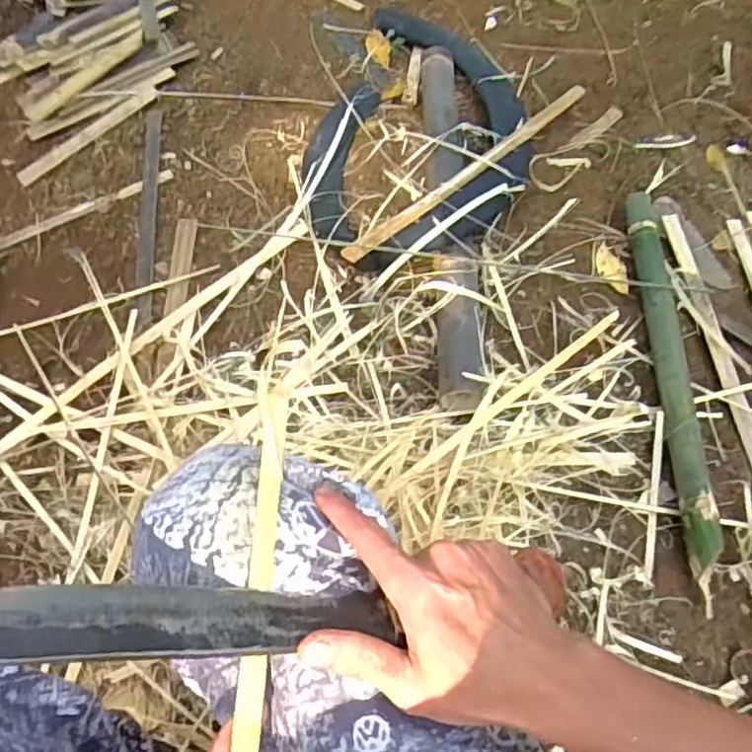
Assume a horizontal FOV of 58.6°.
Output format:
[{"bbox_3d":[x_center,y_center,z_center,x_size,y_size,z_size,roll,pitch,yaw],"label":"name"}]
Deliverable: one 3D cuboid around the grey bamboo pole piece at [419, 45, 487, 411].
[{"bbox_3d":[0.119,-0.280,1.060,0.075,0.063,0.748,1,58,-2],"label":"grey bamboo pole piece"}]

